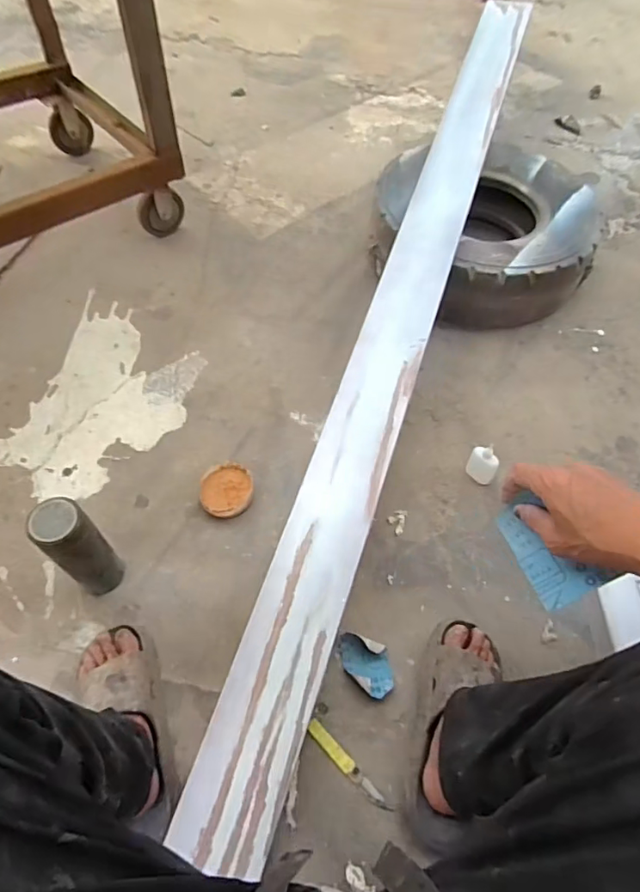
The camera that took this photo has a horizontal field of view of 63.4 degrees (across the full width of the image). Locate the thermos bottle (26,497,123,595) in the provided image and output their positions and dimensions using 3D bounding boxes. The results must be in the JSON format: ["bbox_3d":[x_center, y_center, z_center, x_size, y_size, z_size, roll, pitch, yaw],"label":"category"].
[{"bbox_3d":[-0.345,0.152,0.752,0.072,0.220,0.074,1,58,-2],"label":"thermos bottle"}]

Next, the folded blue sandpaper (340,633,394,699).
[{"bbox_3d":[0.071,0.326,0.782,0.060,0.022,0.099,-38,67,-23],"label":"folded blue sandpaper"}]

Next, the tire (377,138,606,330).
[{"bbox_3d":[0.368,-0.504,1.212,0.493,0.167,0.460,1,58,-2],"label":"tire"}]

